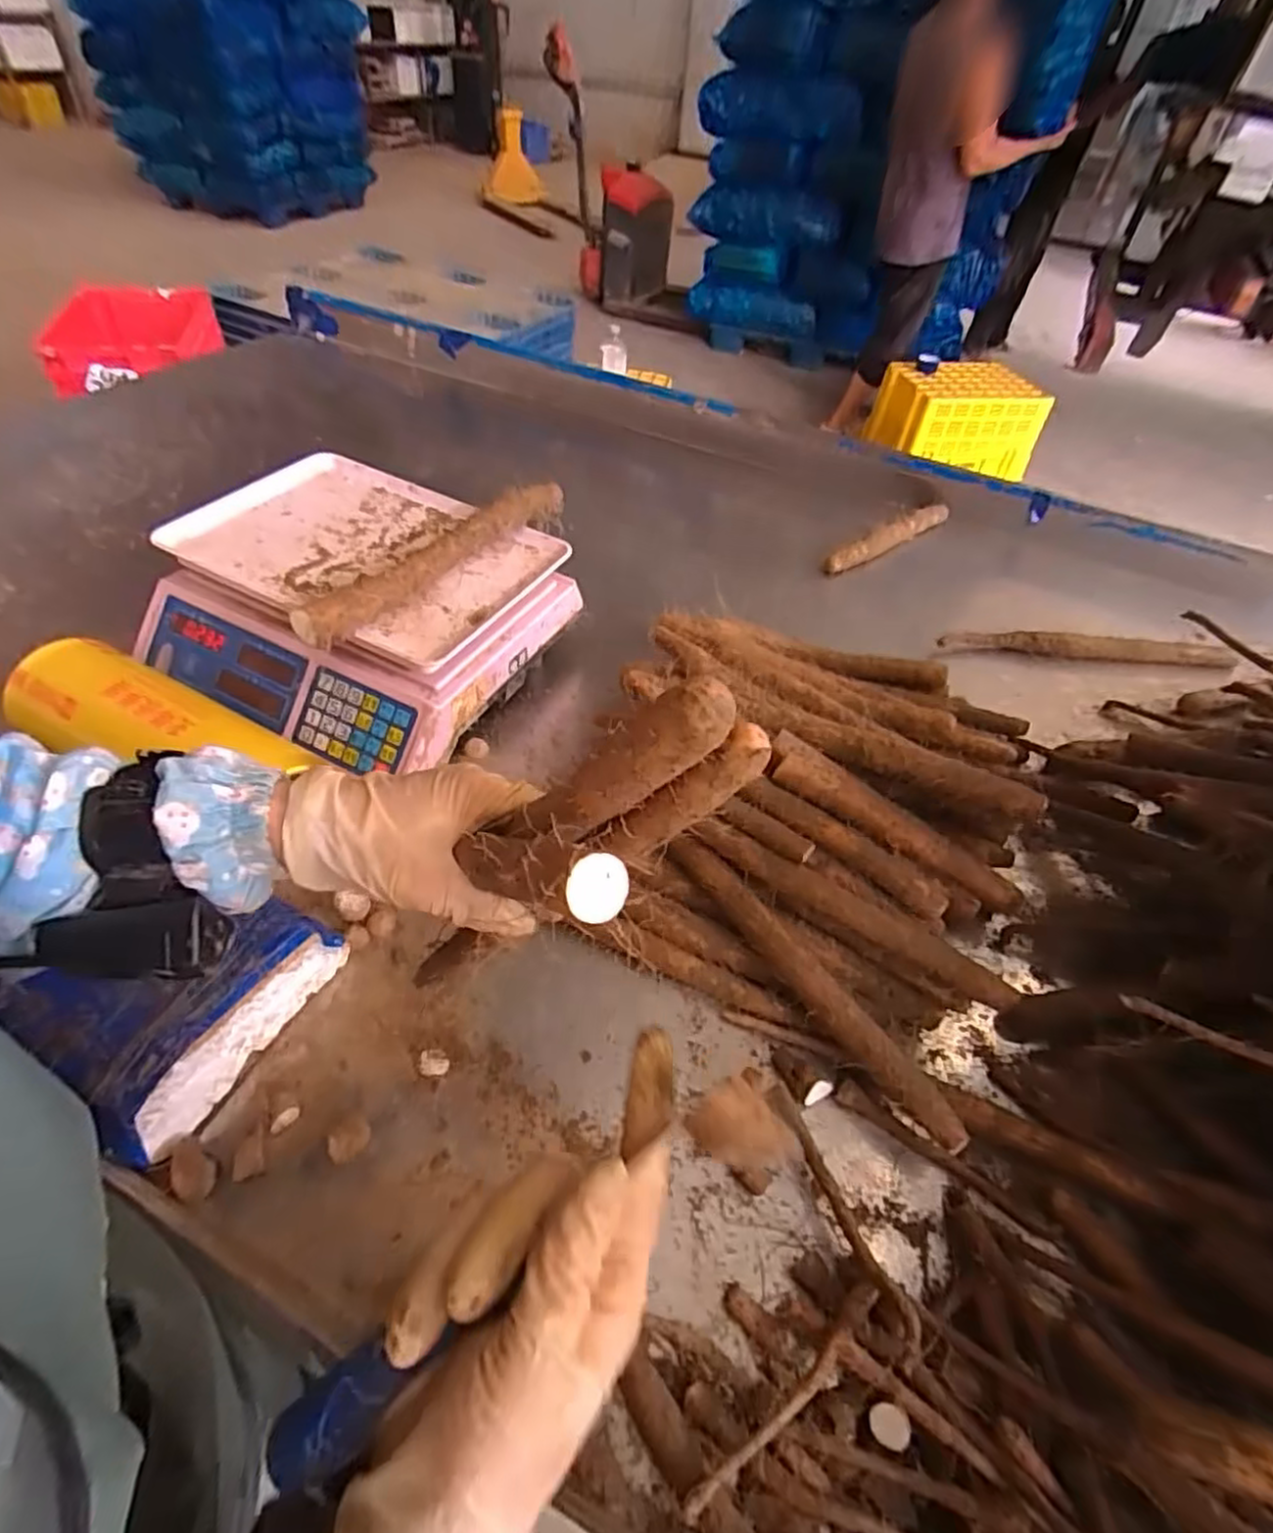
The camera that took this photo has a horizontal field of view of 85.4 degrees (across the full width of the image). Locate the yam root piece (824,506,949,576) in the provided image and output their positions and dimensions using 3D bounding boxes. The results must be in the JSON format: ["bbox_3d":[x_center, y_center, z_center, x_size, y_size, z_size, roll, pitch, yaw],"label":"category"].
[{"bbox_3d":[0.365,-0.331,0.996,0.268,0.045,0.030,-33,59,-29],"label":"yam root piece"}]

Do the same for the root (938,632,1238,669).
[{"bbox_3d":[0.566,-0.148,0.866,0.384,0.030,0.026,1,48,-4],"label":"root"}]

